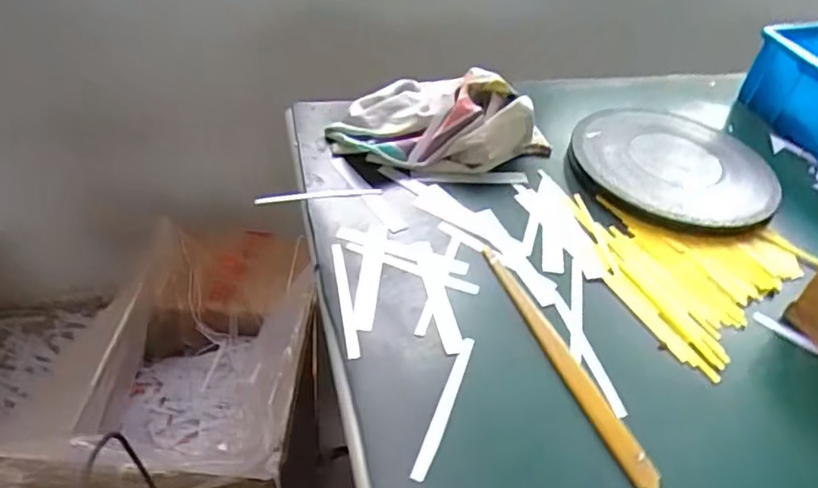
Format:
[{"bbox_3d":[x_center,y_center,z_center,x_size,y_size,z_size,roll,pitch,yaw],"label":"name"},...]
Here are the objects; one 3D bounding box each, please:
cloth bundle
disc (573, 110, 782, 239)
[{"bbox_3d":[0.030,-0.116,0.581,0.189,0.067,0.135,-22,51,-28],"label":"cloth bundle"},{"bbox_3d":[0.270,-0.087,0.623,0.193,0.020,0.219,20,44,14],"label":"disc"}]

